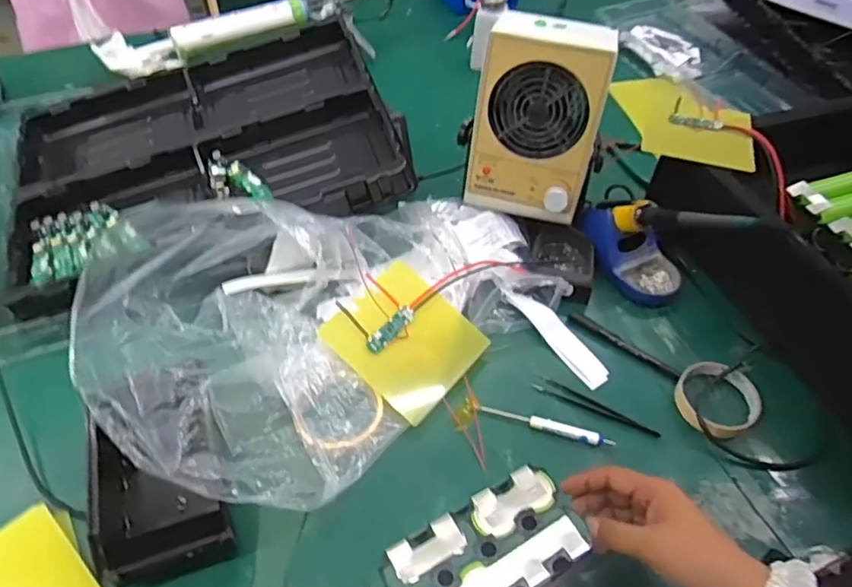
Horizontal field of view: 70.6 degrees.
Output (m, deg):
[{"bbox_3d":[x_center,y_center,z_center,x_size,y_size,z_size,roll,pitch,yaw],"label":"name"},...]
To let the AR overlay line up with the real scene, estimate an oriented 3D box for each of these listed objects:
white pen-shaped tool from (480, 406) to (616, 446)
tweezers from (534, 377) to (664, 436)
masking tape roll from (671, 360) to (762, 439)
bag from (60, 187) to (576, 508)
[{"bbox_3d":[0.125,0.135,0.619,0.136,0.009,0.015,16,51,10],"label":"white pen-shaped tool"},{"bbox_3d":[0.181,0.119,0.638,0.133,0.005,0.019,22,53,15],"label":"tweezers"},{"bbox_3d":[0.310,0.113,0.641,0.081,0.027,0.082,1,50,-2],"label":"masking tape roll"},{"bbox_3d":[-0.089,-0.009,0.622,0.290,0.172,0.477,37,58,25],"label":"bag"}]

